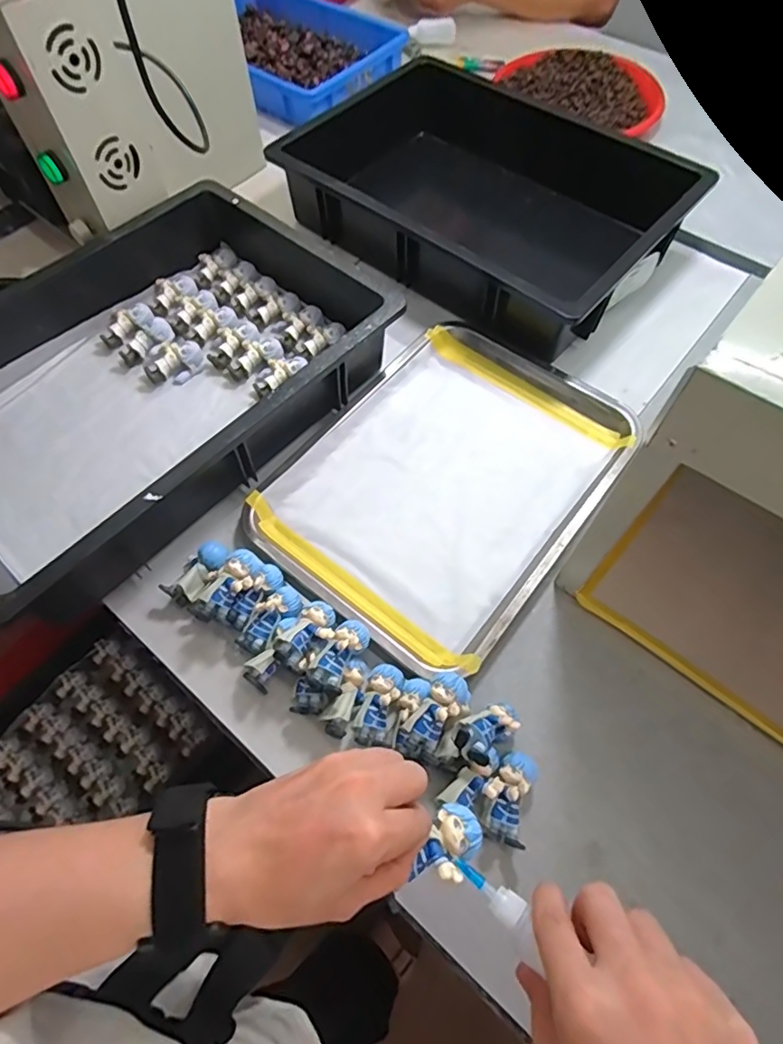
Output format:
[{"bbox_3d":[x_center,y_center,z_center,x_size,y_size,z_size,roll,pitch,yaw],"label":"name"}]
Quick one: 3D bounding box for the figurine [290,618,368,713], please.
[{"bbox_3d":[-0.049,0.117,0.435,0.031,0.028,0.083,33,86,17],"label":"figurine"}]

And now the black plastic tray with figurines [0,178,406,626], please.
[{"bbox_3d":[-0.244,-0.138,0.554,0.308,0.101,0.446,39,69,19],"label":"black plastic tray with figurines"}]

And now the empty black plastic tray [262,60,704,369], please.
[{"bbox_3d":[0.128,-0.407,0.698,0.434,0.122,0.343,40,70,19],"label":"empty black plastic tray"}]

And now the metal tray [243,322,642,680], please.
[{"bbox_3d":[0.061,-0.048,0.543,0.266,0.020,0.353,33,68,17],"label":"metal tray"}]

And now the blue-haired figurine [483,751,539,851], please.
[{"bbox_3d":[0.085,0.201,0.404,0.033,0.032,0.060,17,64,10],"label":"blue-haired figurine"}]

